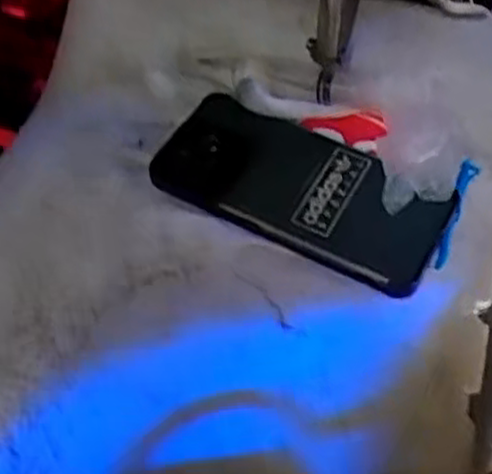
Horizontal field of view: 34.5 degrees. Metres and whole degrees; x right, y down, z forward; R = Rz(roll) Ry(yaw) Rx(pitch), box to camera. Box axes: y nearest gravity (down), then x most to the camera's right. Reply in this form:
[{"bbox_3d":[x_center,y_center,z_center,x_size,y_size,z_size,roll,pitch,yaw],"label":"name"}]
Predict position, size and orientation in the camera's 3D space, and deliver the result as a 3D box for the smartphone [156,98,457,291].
[{"bbox_3d":[0.032,-0.031,0.452,0.163,0.017,0.079,24,61,18],"label":"smartphone"}]

